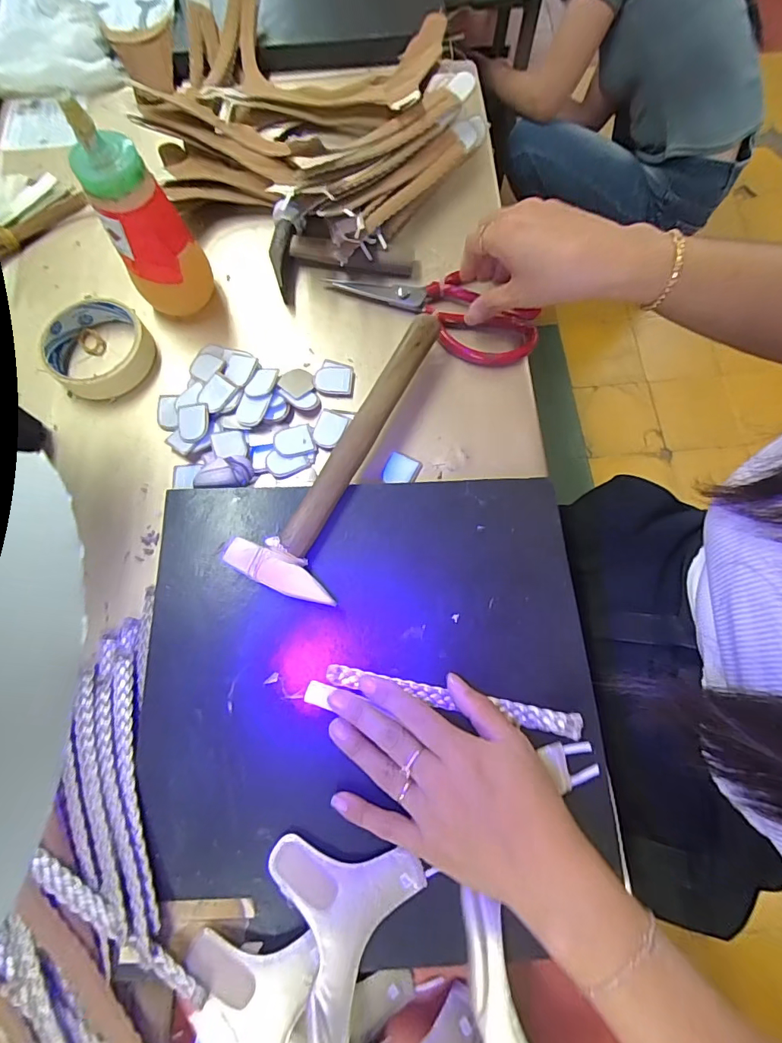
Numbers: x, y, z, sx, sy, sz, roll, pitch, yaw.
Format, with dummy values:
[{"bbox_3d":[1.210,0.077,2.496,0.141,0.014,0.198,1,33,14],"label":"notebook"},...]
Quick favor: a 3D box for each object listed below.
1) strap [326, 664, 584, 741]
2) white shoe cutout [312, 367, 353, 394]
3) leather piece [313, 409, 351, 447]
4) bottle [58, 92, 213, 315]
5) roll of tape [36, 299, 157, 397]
[{"bbox_3d":[0.040,0.118,0.309,0.168,0.010,0.015,10,72,4],"label":"strap"},{"bbox_3d":[-0.051,-0.123,0.405,0.032,0.006,0.025,1,72,1],"label":"white shoe cutout"},{"bbox_3d":[-0.052,-0.078,0.391,0.025,0.004,0.033,22,73,8],"label":"leather piece"},{"bbox_3d":[-0.190,-0.230,0.365,0.052,0.146,0.050,3,72,2],"label":"bottle"},{"bbox_3d":[-0.256,-0.152,0.408,0.083,0.025,0.090,0,72,1],"label":"roll of tape"}]

